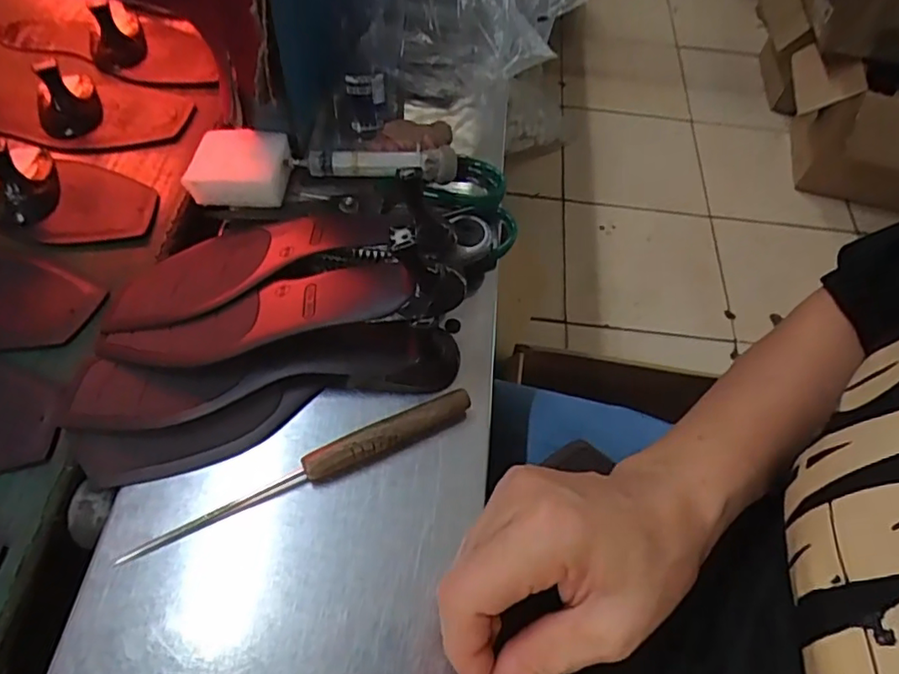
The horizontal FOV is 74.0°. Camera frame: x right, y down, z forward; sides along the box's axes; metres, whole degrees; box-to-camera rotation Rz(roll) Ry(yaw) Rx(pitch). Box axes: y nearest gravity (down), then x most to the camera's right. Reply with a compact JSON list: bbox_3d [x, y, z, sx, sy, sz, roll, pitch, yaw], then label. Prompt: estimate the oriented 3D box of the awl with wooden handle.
[{"bbox_3d":[-0.074,0.072,0.323,0.192,0.010,0.019,-24,63,-18],"label":"awl with wooden handle"}]

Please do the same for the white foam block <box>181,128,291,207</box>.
[{"bbox_3d":[-0.149,-0.122,0.428,0.066,0.023,0.055,6,57,5],"label":"white foam block"}]

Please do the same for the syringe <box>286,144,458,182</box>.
[{"bbox_3d":[-0.054,-0.125,0.434,0.117,0.025,0.017,2,58,-3],"label":"syringe"}]

